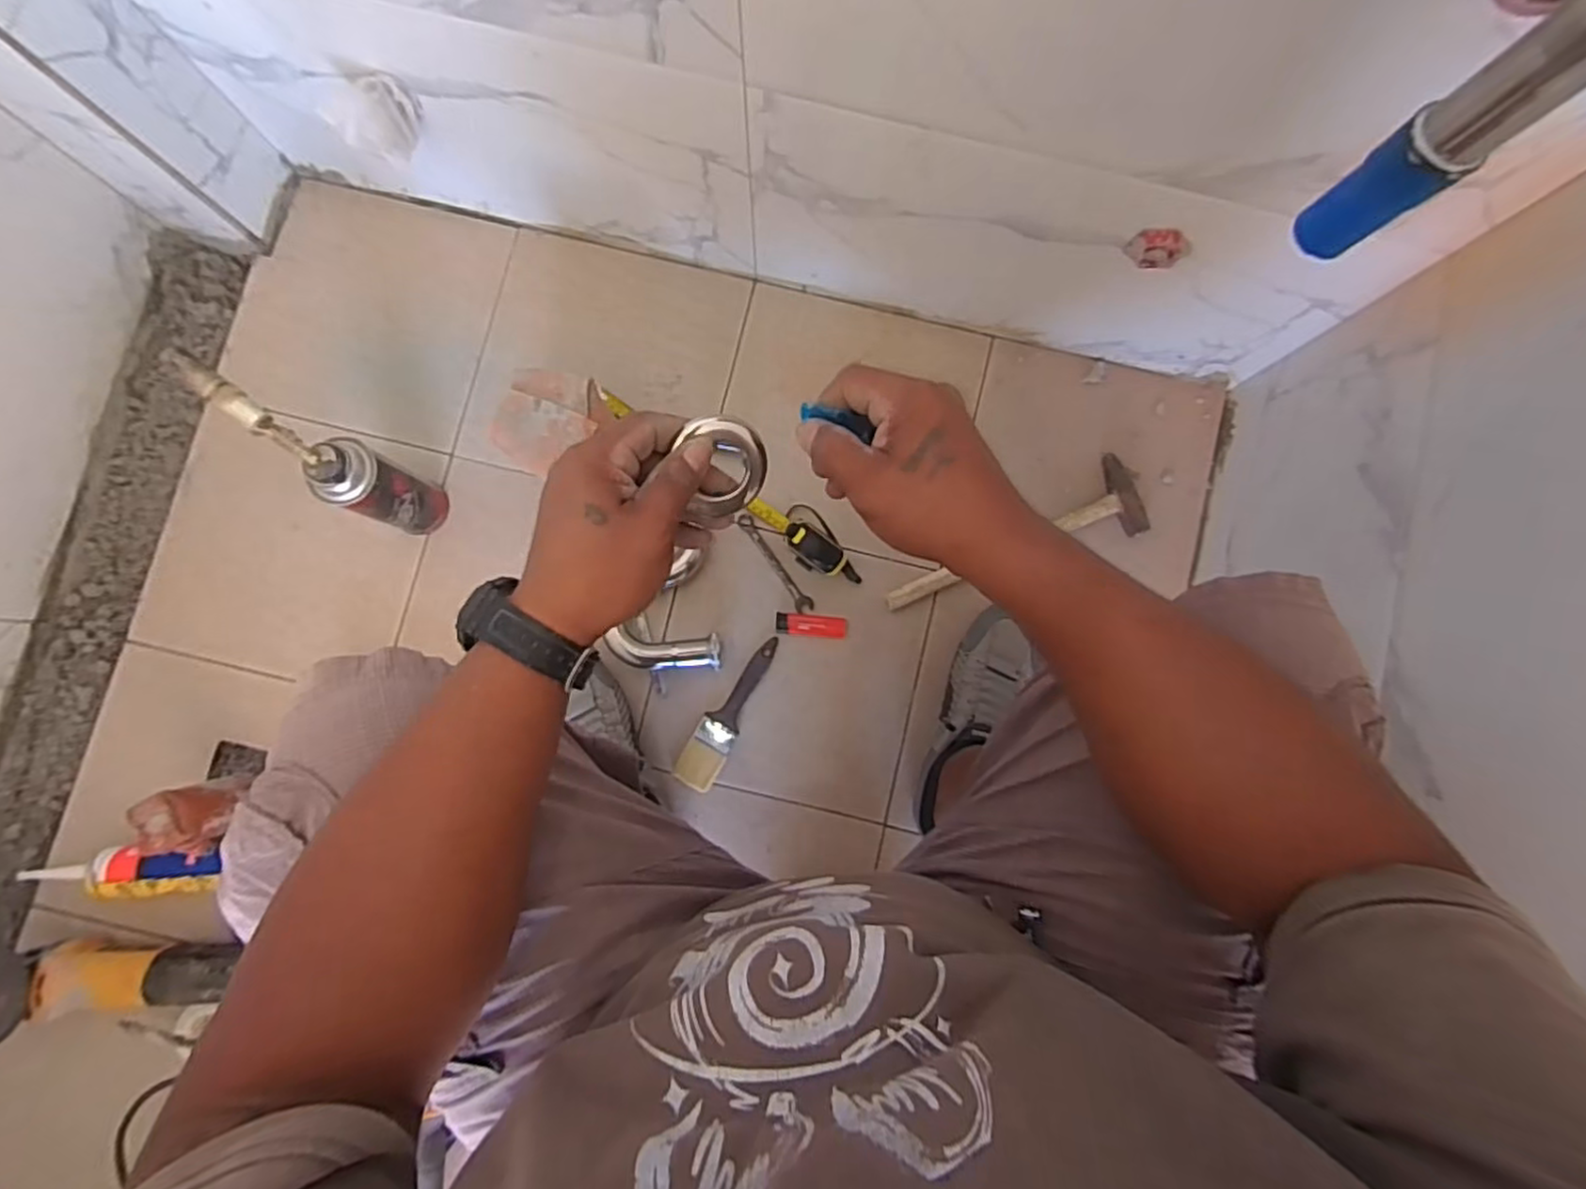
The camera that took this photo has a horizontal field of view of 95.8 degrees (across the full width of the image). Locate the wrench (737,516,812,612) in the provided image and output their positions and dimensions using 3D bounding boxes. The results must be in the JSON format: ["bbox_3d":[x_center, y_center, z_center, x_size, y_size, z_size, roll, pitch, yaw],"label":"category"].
[{"bbox_3d":[-0.021,-0.038,0.852,0.021,0.006,0.139,-33,85,-4],"label":"wrench"}]

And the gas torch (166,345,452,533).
[{"bbox_3d":[-0.474,-0.135,0.734,0.146,0.272,0.065,29,84,3],"label":"gas torch"}]

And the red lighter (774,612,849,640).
[{"bbox_3d":[0.022,0.037,0.838,0.083,0.008,0.025,6,83,0],"label":"red lighter"}]

